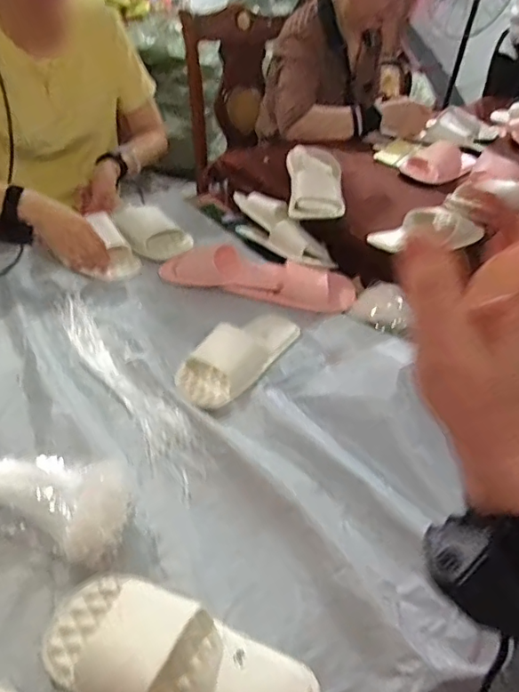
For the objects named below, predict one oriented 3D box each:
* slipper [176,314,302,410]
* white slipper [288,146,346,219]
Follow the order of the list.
[{"bbox_3d":[-0.025,0.001,0.768,0.096,0.060,0.237,26,45,23],"label":"slipper"},{"bbox_3d":[0.106,-0.309,1.000,0.102,0.059,0.190,4,40,-4],"label":"white slipper"}]

